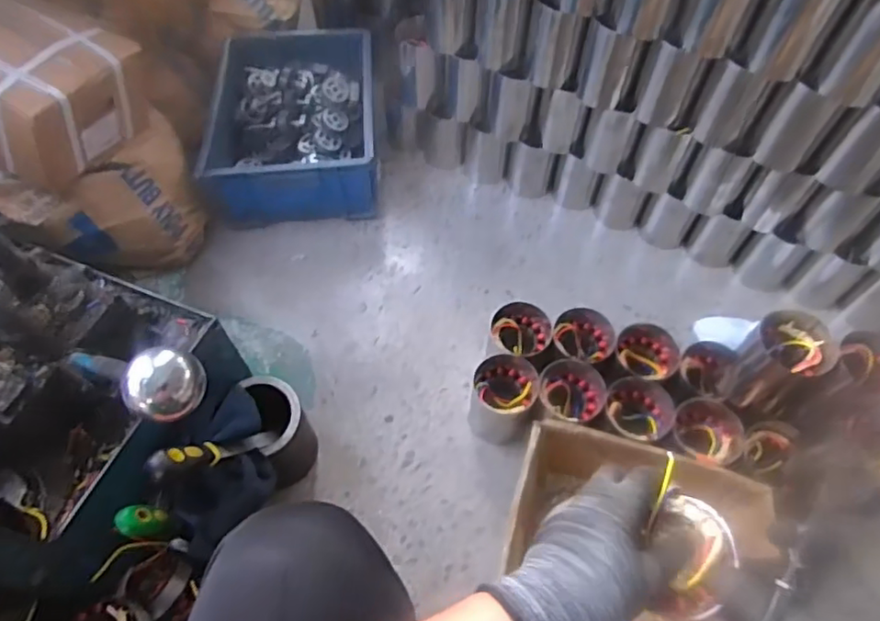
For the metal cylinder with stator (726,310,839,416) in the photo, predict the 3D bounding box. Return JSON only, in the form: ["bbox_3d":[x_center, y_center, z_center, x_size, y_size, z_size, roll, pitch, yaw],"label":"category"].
[{"bbox_3d":[0.446,0.072,0.779,0.091,0.129,0.089,0,59,0],"label":"metal cylinder with stator"}]

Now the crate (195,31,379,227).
[{"bbox_3d":[-0.282,-0.365,1.167,0.313,0.161,0.397,-4,59,-2],"label":"crate"}]

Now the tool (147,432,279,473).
[{"bbox_3d":[-0.254,0.162,0.675,0.022,0.239,0.028,20,86,12],"label":"tool"}]

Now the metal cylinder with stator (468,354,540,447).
[{"bbox_3d":[0.095,0.137,0.888,0.092,0.111,0.099,0,59,0],"label":"metal cylinder with stator"}]

